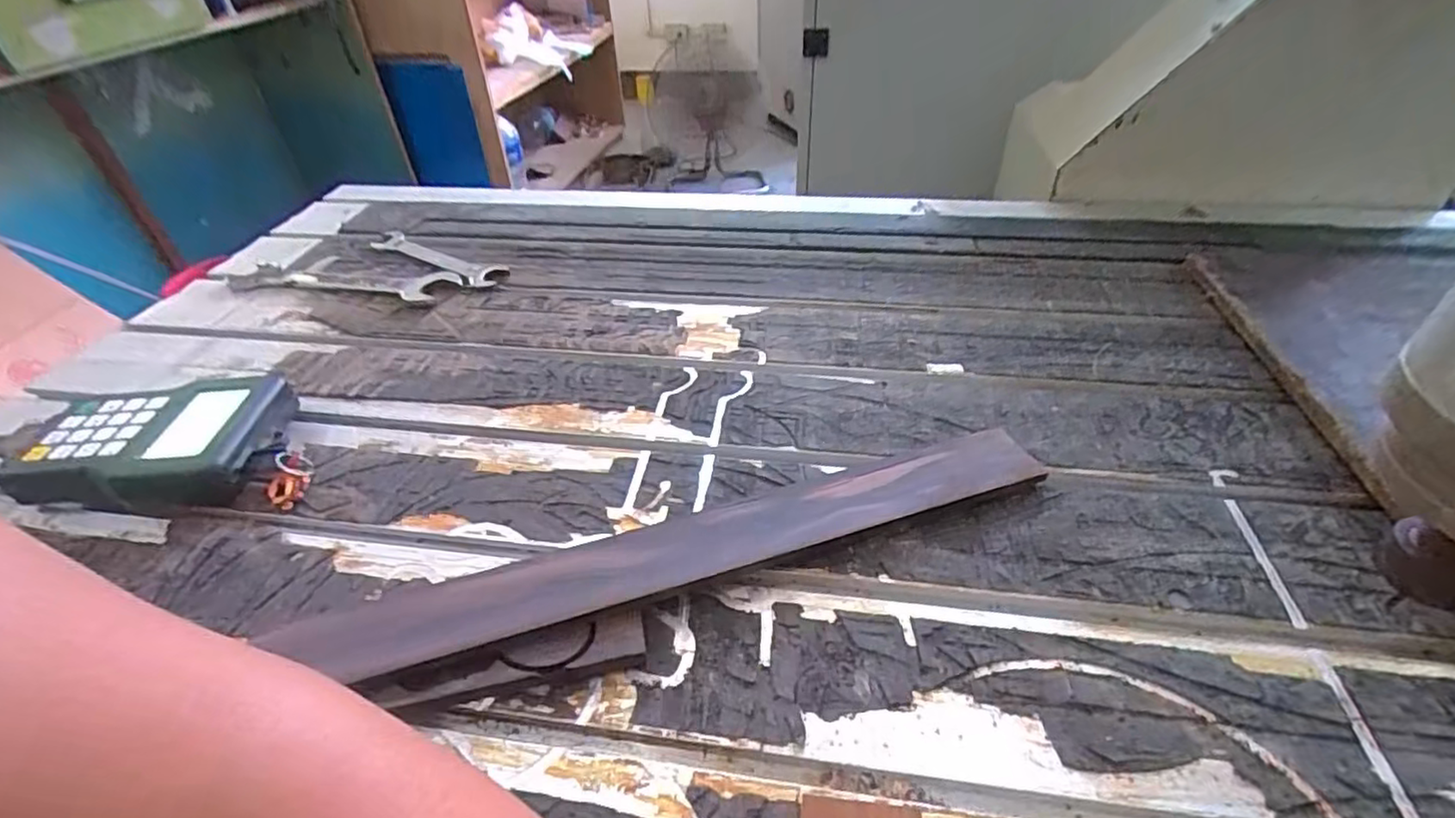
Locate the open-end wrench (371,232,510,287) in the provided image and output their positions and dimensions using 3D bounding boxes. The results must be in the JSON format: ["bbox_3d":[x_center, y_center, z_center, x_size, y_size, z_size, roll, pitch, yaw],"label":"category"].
[{"bbox_3d":[-0.314,-0.163,0.682,0.193,0.008,0.035,19,45,24],"label":"open-end wrench"}]

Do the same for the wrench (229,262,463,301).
[{"bbox_3d":[-0.398,-0.135,0.654,0.250,0.013,0.056,6,41,11],"label":"wrench"}]

